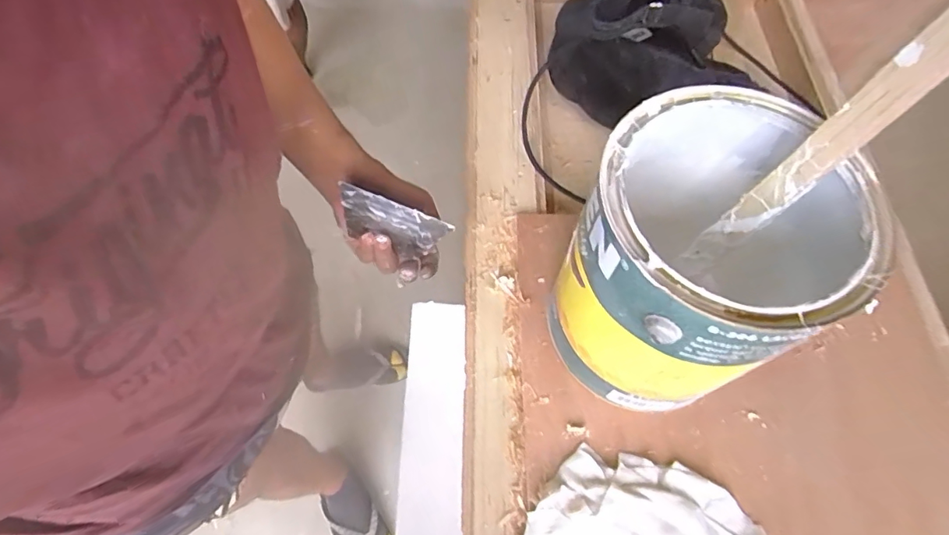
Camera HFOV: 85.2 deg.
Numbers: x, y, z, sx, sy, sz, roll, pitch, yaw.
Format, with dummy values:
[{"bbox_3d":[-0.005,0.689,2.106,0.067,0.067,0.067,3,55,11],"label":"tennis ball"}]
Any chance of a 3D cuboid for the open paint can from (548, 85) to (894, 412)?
[{"bbox_3d":[0.151,-0.004,0.369,0.162,0.174,0.159,0,62,1],"label":"open paint can"}]

